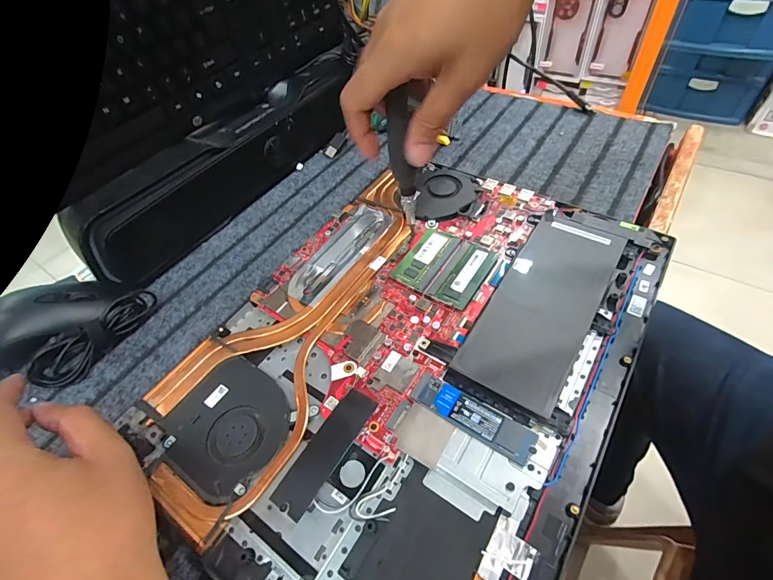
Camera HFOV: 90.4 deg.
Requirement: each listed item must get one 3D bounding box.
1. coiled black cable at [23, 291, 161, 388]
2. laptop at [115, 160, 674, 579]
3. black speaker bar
[{"bbox_3d":[-0.250,0.037,0.330,0.034,0.028,0.105,24,58,24],"label":"coiled black cable"},{"bbox_3d":[0.026,0.034,0.299,0.281,0.025,0.379,27,57,24],"label":"laptop"},{"bbox_3d":[-0.159,-0.150,0.430,0.058,0.098,0.367,29,60,26],"label":"black speaker bar"}]

